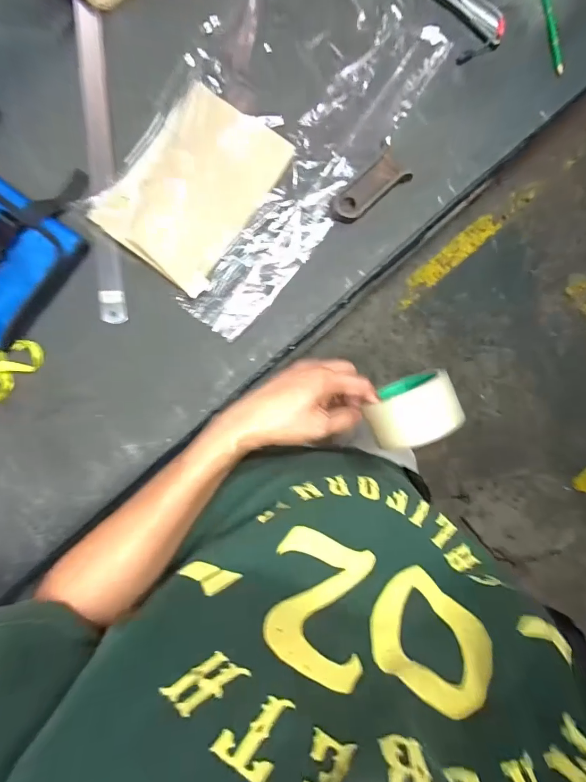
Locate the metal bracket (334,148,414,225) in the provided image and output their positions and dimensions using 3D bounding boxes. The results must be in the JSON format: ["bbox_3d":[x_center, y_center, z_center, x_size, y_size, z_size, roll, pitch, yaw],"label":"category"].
[{"bbox_3d":[0.104,-0.271,0.509,0.106,0.028,0.042,-40,92,2],"label":"metal bracket"}]

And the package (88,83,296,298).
[{"bbox_3d":[-0.127,-0.272,0.505,0.162,0.020,0.239,37,92,-1],"label":"package"}]

